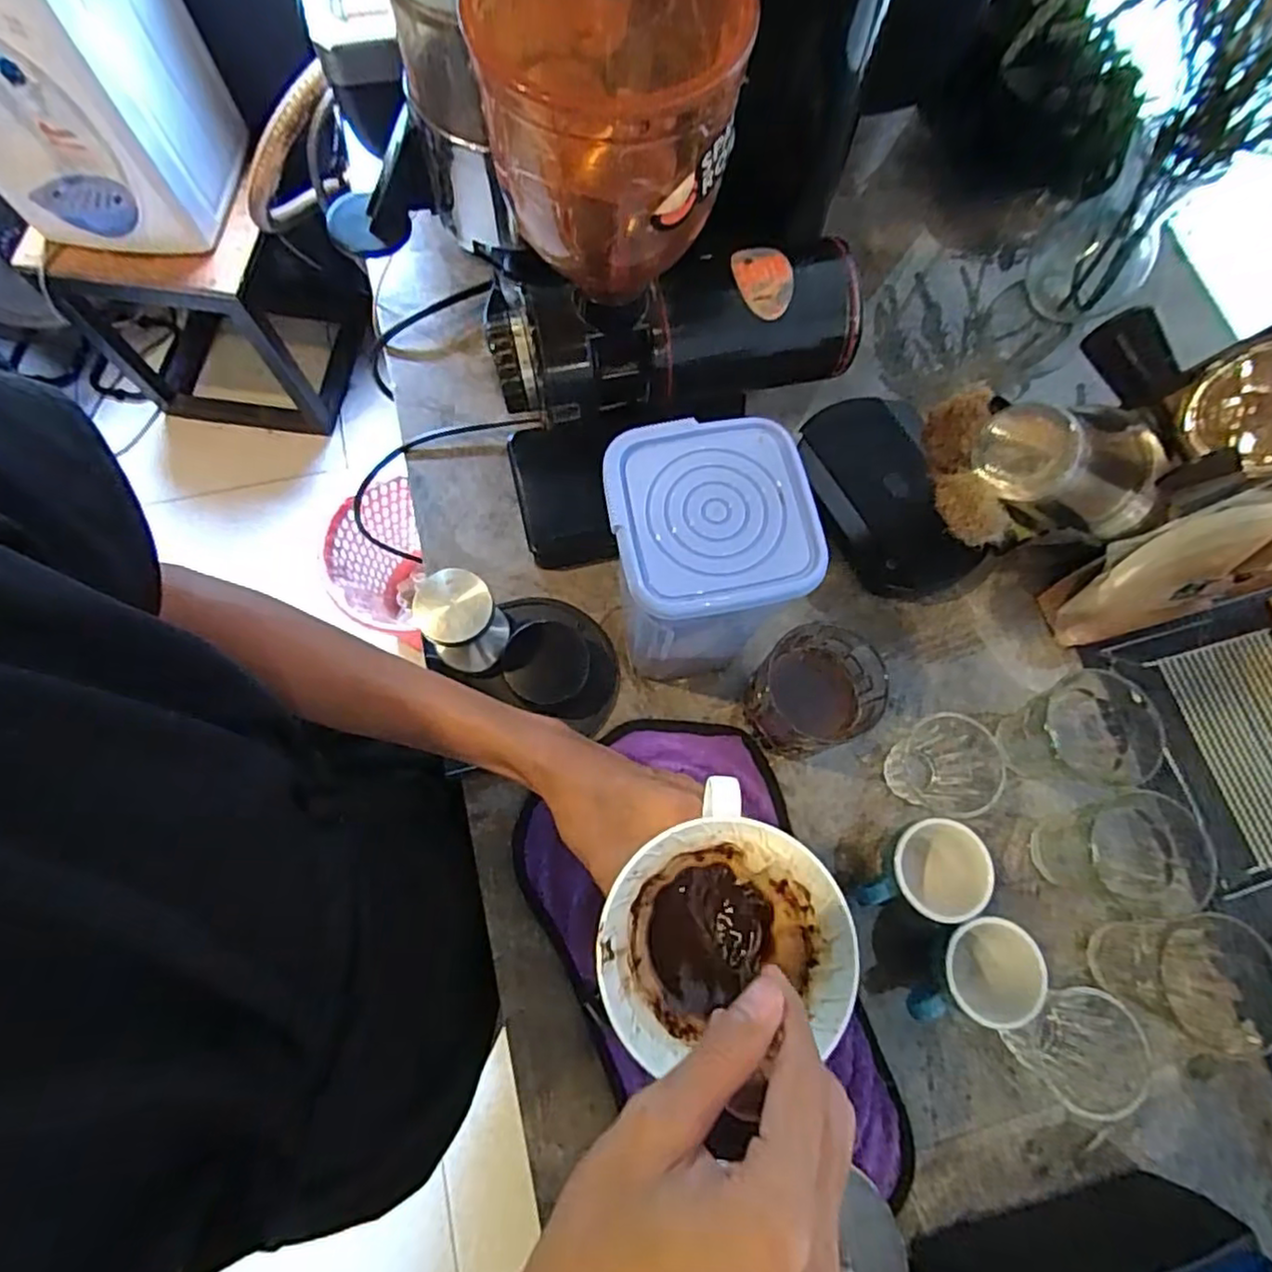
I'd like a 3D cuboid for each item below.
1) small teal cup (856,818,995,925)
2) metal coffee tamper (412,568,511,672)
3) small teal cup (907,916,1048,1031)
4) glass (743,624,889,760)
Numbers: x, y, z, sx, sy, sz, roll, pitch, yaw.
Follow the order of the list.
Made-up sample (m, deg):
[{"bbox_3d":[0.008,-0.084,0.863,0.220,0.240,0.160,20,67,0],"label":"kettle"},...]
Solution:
[{"bbox_3d":[0.186,0.158,0.448,0.076,0.068,0.060,-6,73,-4],"label":"small teal cup"},{"bbox_3d":[-0.123,-0.008,0.477,0.054,0.095,0.055,1,73,-2],"label":"metal coffee tamper"},{"bbox_3d":[0.220,0.219,0.441,0.091,0.059,0.062,4,73,-1],"label":"small teal cup"},{"bbox_3d":[0.126,0.045,0.484,0.075,0.073,0.089,32,74,8],"label":"glass"}]

